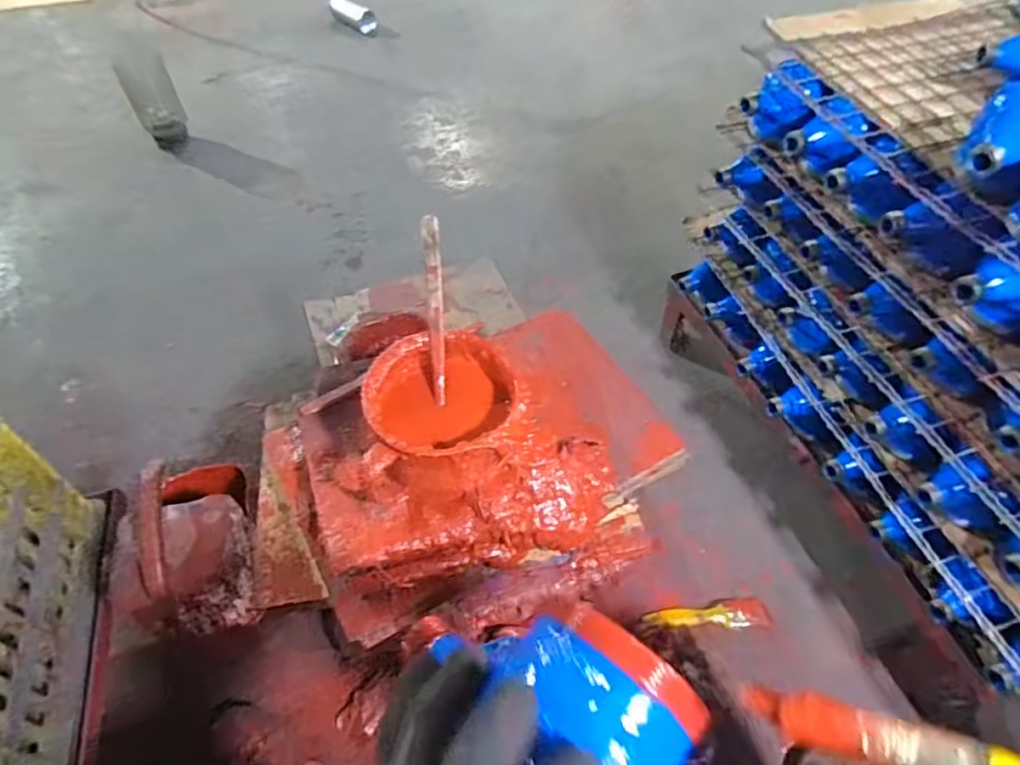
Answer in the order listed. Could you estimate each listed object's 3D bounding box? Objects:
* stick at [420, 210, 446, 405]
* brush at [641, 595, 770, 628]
[{"bbox_3d":[-0.072,-0.072,0.599,0.017,0.013,0.181,-4,88,-3],"label":"stick"},{"bbox_3d":[0.264,0.311,0.831,0.163,0.017,0.036,-3,52,-2],"label":"brush"}]

